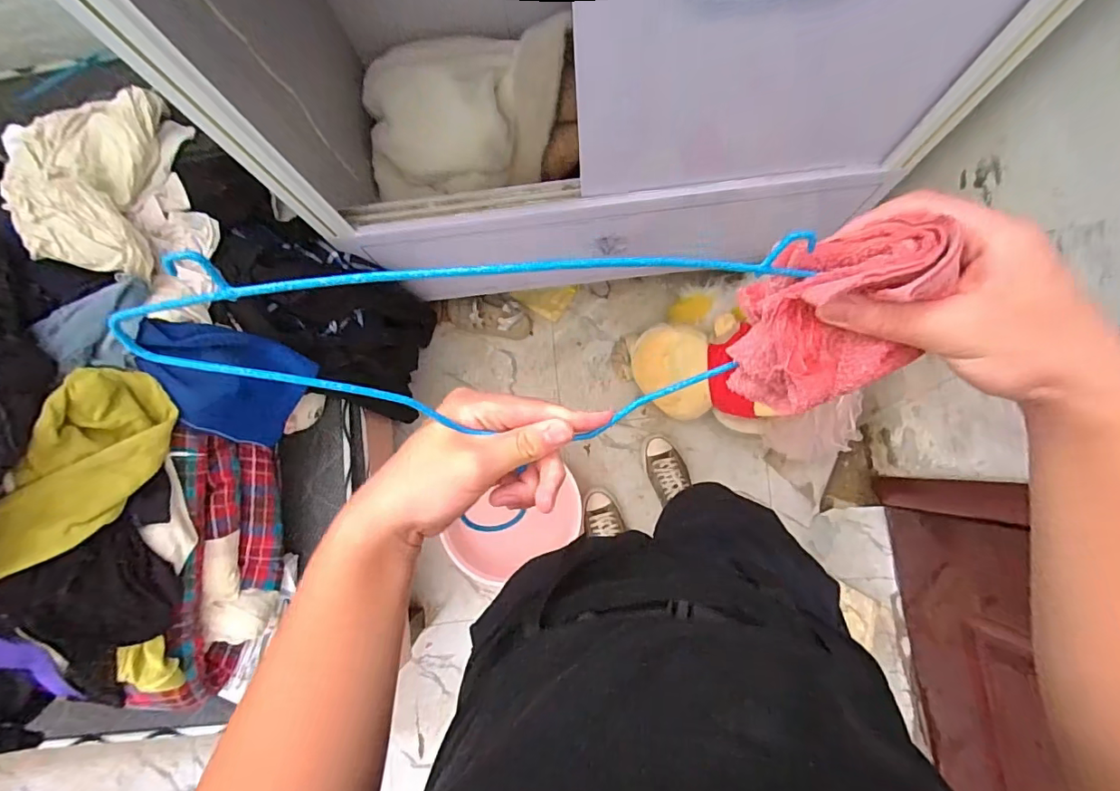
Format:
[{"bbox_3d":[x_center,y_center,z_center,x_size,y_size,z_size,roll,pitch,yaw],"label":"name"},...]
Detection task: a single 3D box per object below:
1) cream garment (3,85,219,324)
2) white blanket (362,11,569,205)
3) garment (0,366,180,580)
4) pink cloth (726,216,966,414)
[{"bbox_3d":[-0.734,-0.332,0.843,0.233,0.141,0.482,-40,82,-2],"label":"cream garment"},{"bbox_3d":[-0.218,-0.644,1.159,0.460,0.206,0.351,0,83,4],"label":"white blanket"},{"bbox_3d":[-0.696,0.119,0.744,0.121,0.110,0.324,20,85,6],"label":"garment"},{"bbox_3d":[0.155,-0.043,0.291,0.096,0.087,0.090,-6,83,3],"label":"pink cloth"}]

